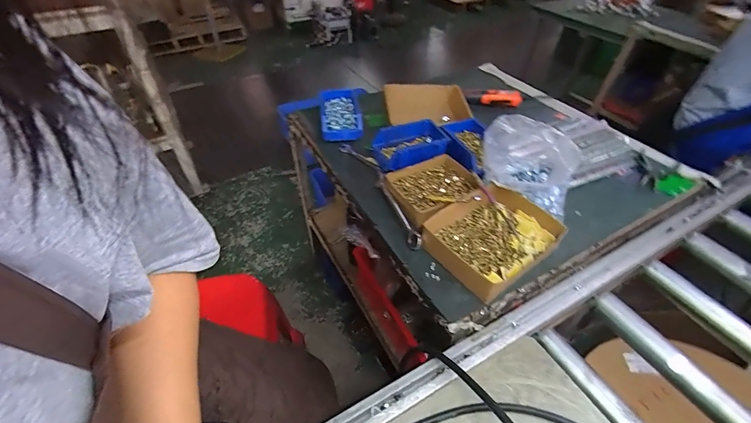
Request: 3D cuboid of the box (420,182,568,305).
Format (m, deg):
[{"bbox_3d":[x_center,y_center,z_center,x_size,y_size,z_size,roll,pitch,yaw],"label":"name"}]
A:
[{"bbox_3d":[0.217,0.046,0.661,0.222,0.056,0.179,-30,52,-27],"label":"box"}]

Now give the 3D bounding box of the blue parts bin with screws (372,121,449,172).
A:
[{"bbox_3d":[0.083,-0.158,0.835,0.163,0.049,0.111,-16,47,-16],"label":"blue parts bin with screws"}]

